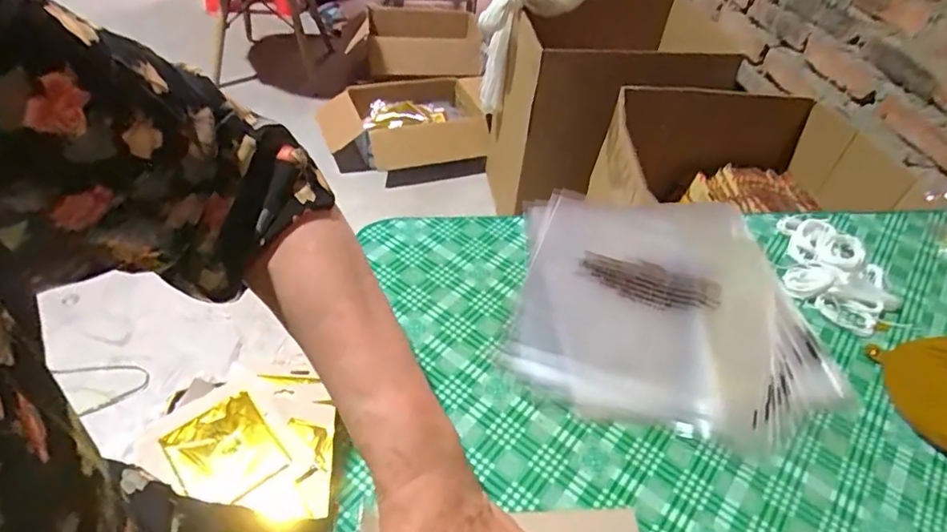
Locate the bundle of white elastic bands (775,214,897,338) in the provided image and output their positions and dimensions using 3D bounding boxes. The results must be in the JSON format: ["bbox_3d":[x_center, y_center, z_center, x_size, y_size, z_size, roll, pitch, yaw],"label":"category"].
[{"bbox_3d":[0.324,0.005,0.495,0.088,0.017,0.115,15,46,10],"label":"bundle of white elastic bands"}]

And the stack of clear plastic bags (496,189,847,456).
[{"bbox_3d":[0.157,0.027,0.462,0.238,0.020,0.235,11,45,6],"label":"stack of clear plastic bags"}]

